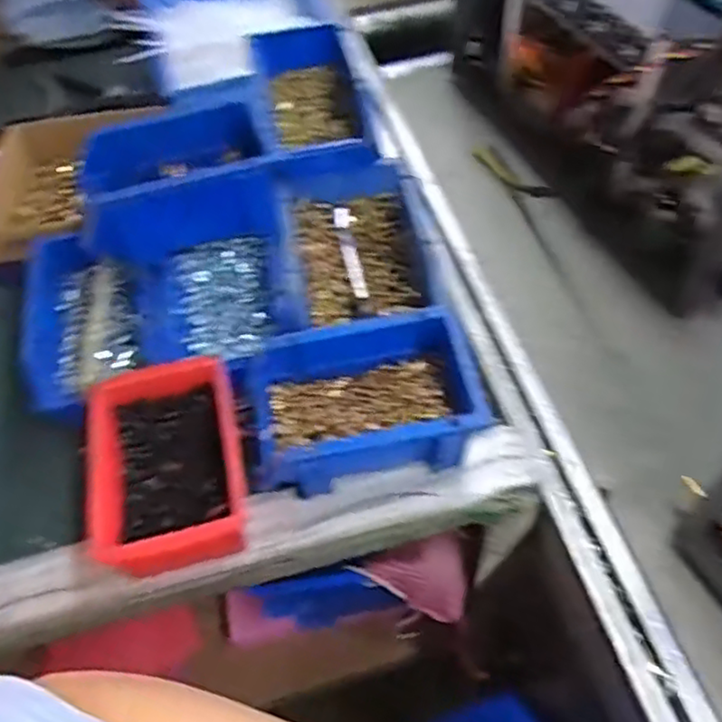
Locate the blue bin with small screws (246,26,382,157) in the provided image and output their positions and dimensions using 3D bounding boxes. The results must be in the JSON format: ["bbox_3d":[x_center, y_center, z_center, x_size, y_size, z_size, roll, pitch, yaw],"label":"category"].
[{"bbox_3d":[-0.048,-0.232,0.609,0.100,0.073,0.174,-13,54,-5],"label":"blue bin with small screws"}]

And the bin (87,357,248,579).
[{"bbox_3d":[-0.138,0.072,0.480,0.103,0.060,0.147,-14,54,-6],"label":"bin"}]

